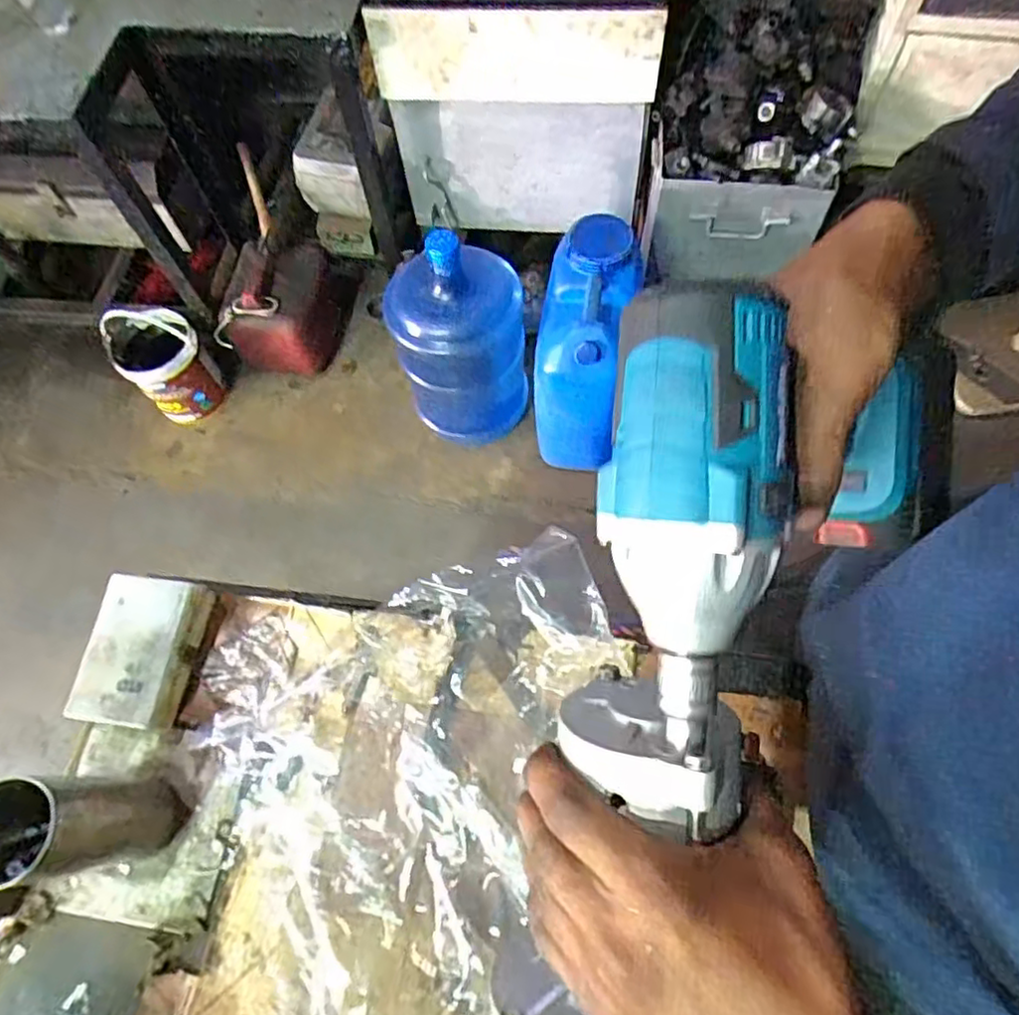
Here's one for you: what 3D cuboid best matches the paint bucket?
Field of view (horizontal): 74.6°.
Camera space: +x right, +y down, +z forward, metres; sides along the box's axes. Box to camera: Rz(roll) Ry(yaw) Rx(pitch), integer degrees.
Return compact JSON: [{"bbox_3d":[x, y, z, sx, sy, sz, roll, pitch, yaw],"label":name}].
[{"bbox_3d":[-0.771,-0.332,1.492,0.187,0.239,0.175,-1,66,2],"label":"paint bucket"}]

